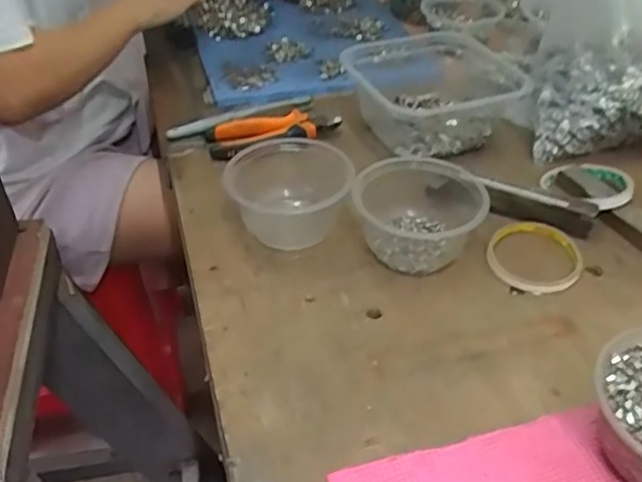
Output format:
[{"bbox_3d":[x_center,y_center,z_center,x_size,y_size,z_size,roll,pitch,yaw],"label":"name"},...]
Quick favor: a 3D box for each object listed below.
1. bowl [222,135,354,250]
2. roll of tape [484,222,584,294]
[{"bbox_3d":[-0.028,-0.042,0.599,0.106,0.059,0.116,0,40,0],"label":"bowl"},{"bbox_3d":[0.193,0.014,0.583,0.082,0.013,0.086,0,40,0],"label":"roll of tape"}]

